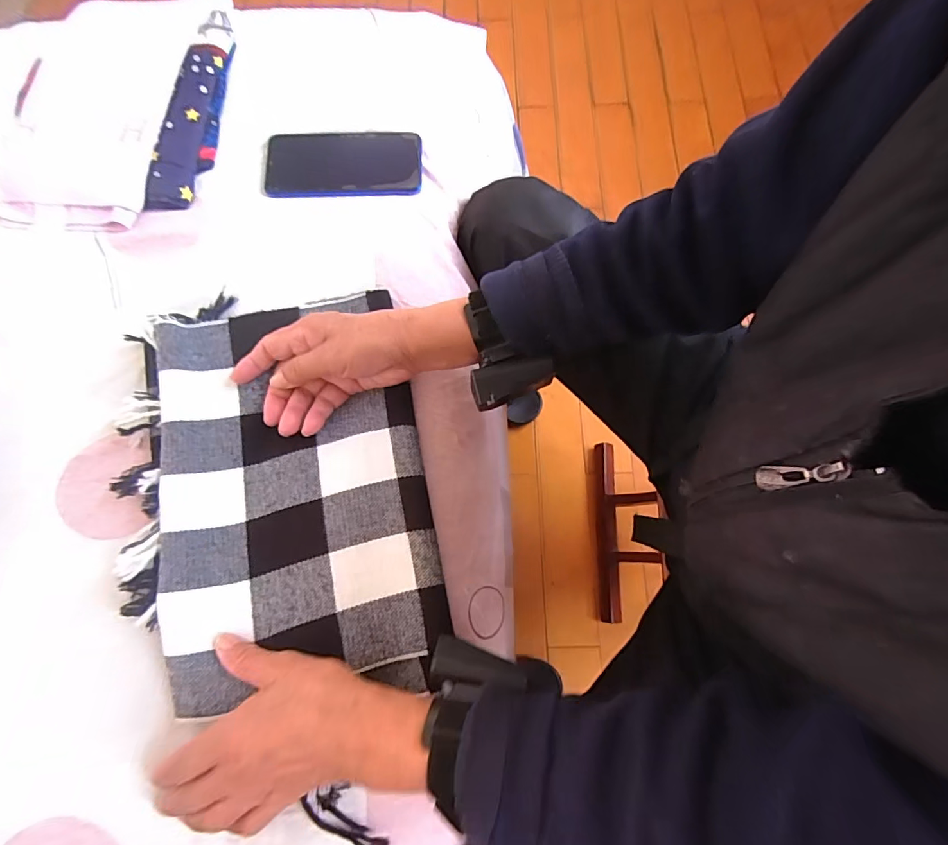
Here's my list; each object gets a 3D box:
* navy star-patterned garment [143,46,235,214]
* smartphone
[{"bbox_3d":[-0.307,-0.330,0.516,0.061,0.020,0.218,4,74,3],"label":"navy star-patterned garment"},{"bbox_3d":[-0.141,-0.279,0.511,0.164,0.012,0.079,-1,74,2],"label":"smartphone"}]

